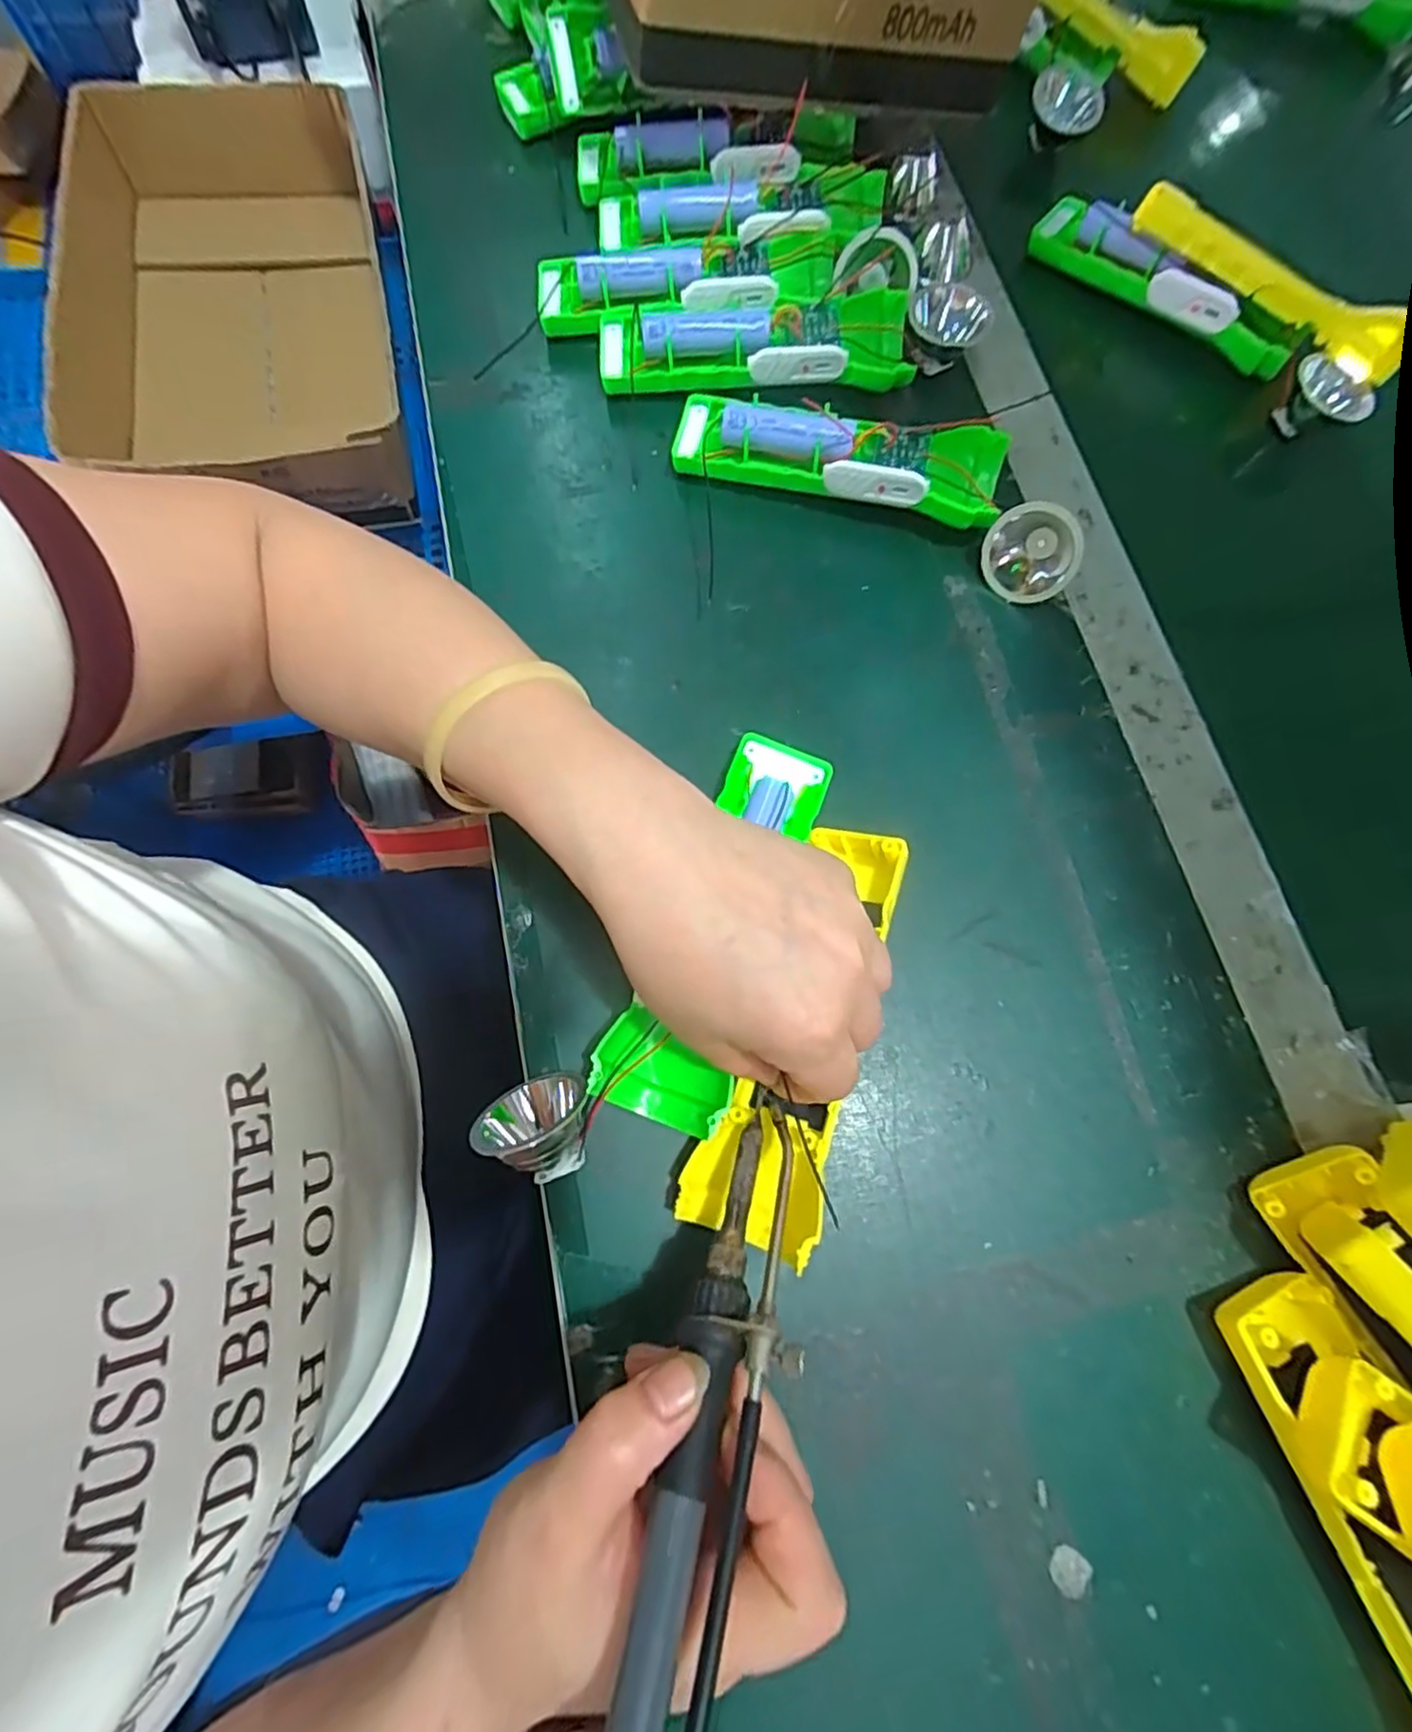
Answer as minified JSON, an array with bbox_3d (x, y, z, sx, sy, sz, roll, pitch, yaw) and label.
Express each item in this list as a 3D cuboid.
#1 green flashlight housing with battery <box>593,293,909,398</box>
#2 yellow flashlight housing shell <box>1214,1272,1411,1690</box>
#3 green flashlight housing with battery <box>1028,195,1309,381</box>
[{"bbox_3d":[0.025,-0.276,0.374,0.161,0.032,0.047,-2,74,-2],"label":"green flashlight housing with battery"},{"bbox_3d":[0.231,0.229,0.232,0.054,0.030,0.168,-20,75,-7],"label":"yellow flashlight housing shell"},{"bbox_3d":[0.263,-0.337,0.404,0.037,0.026,0.161,-41,78,-12],"label":"green flashlight housing with battery"}]

